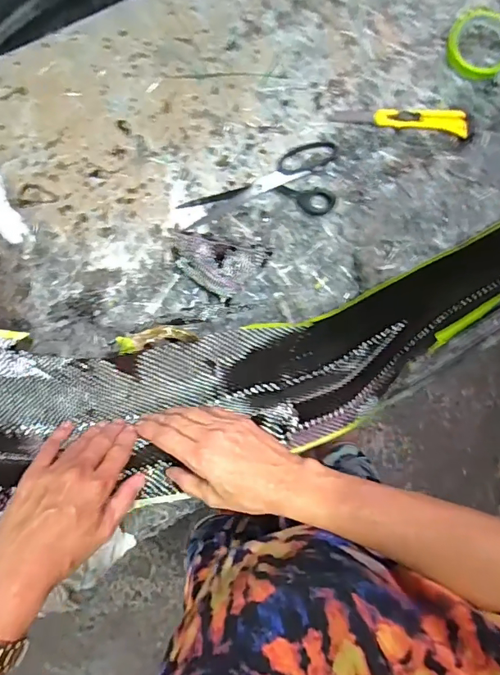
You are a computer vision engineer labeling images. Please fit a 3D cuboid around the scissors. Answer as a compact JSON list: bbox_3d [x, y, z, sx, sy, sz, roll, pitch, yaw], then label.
[{"bbox_3d":[0.014,-0.219,0.648,0.227,0.014,0.102,-6,89,-3],"label":"scissors"}]

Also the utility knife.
[{"bbox_3d":[0.218,-0.320,0.662,0.195,0.015,0.037,8,88,-3],"label":"utility knife"}]

